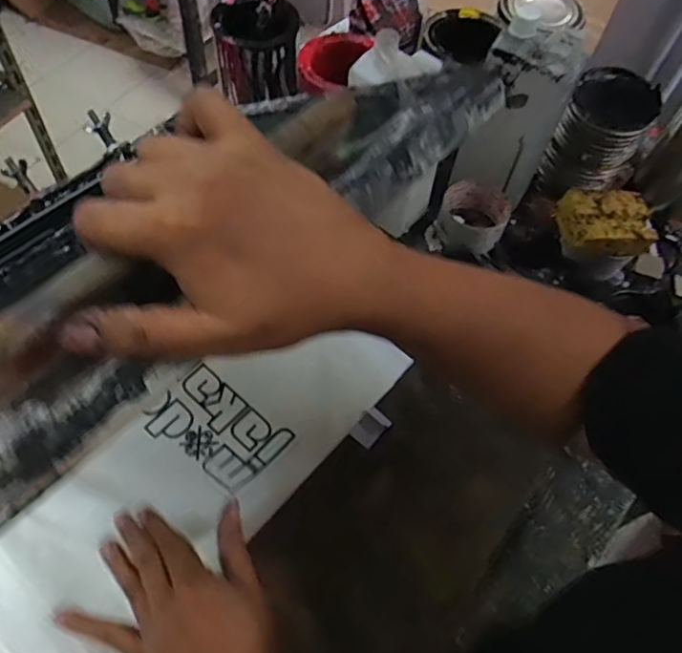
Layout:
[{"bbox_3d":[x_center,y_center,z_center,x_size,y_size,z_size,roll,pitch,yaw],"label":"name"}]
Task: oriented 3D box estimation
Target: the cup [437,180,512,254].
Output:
[{"bbox_3d":[0.159,-0.130,0.683,0.081,0.047,0.079,20,61,8],"label":"cup"}]

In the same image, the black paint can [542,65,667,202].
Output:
[{"bbox_3d":[0.318,-0.236,0.686,0.099,0.132,0.092,2,61,-3],"label":"black paint can"}]

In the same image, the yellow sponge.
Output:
[{"bbox_3d":[0.299,-0.117,0.629,0.101,0.033,0.069,1,61,-3],"label":"yellow sponge"}]

